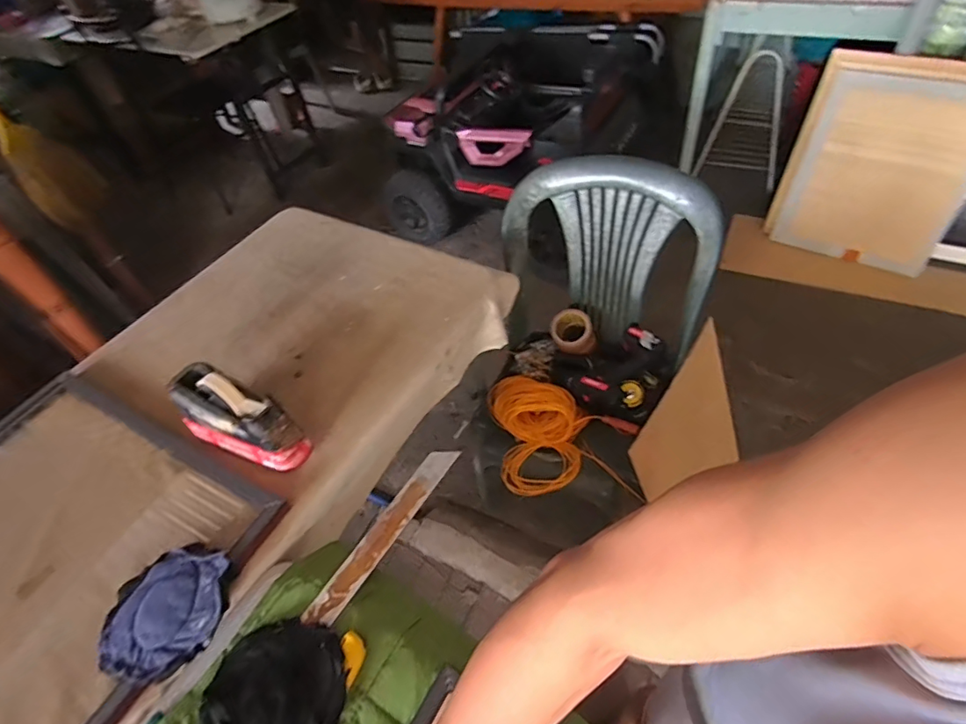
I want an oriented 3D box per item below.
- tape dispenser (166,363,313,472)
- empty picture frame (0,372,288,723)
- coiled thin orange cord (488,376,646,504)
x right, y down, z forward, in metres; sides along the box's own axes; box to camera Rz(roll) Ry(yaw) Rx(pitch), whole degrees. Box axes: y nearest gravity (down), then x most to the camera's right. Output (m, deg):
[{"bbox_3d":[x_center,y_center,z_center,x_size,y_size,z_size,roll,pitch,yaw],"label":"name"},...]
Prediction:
[{"bbox_3d":[-0.367,0.086,0.760,0.208,0.123,0.082,22,57,24],"label":"tape dispenser"},{"bbox_3d":[-0.640,0.264,0.716,0.624,0.038,0.465,20,53,23],"label":"empty picture frame"},{"bbox_3d":[0.169,0.151,1.131,0.328,0.105,0.270,1,51,9],"label":"coiled thin orange cord"}]

